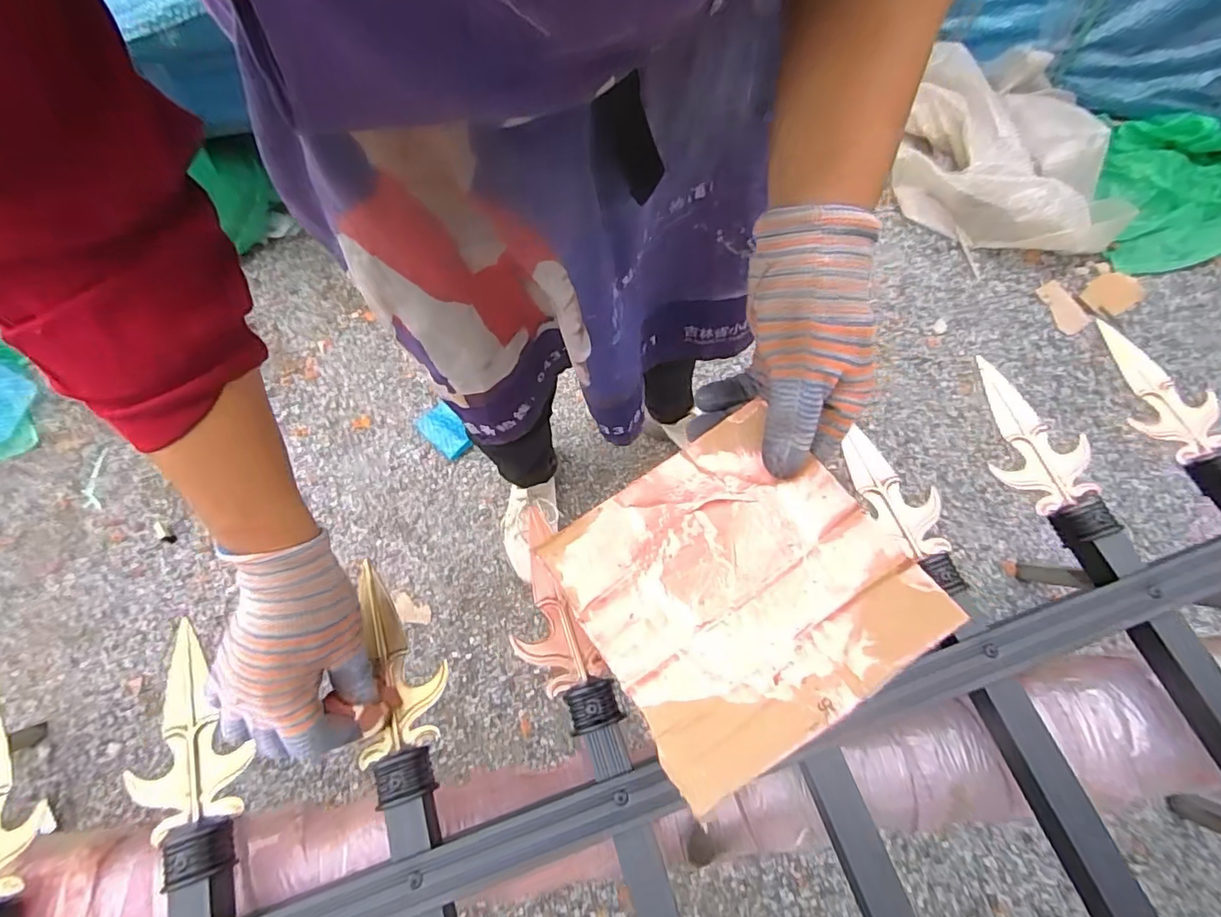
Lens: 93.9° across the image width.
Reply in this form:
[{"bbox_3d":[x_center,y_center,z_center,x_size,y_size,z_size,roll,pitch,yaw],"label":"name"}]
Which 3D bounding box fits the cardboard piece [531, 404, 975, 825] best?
[{"bbox_3d":[0.064,0.066,0.298,0.153,0.017,0.150,-35,68,3],"label":"cardboard piece"}]

